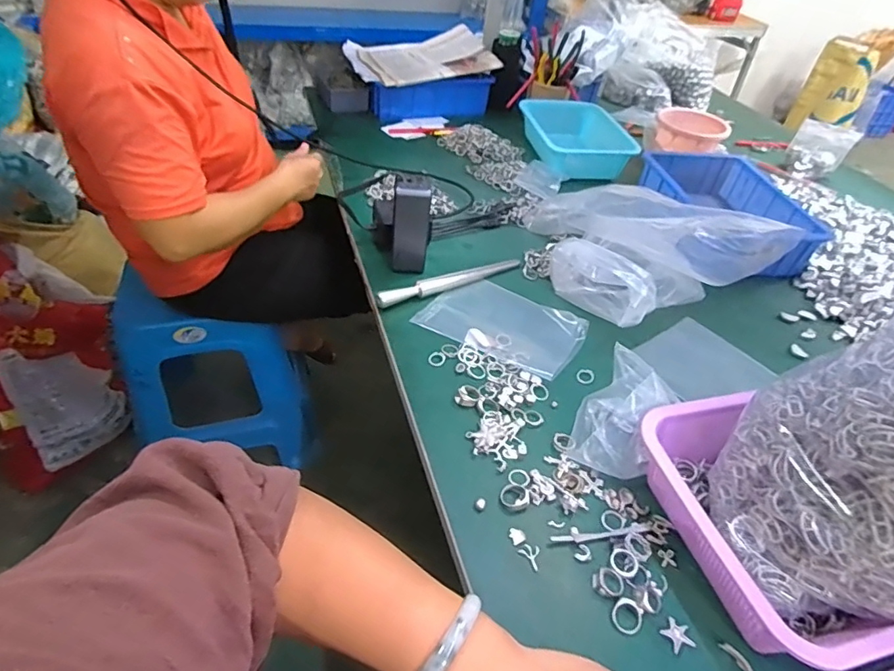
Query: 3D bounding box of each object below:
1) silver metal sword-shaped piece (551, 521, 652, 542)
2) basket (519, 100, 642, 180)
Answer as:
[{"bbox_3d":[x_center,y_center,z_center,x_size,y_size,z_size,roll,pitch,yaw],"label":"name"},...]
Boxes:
[{"bbox_3d":[0.144,0.181,0.474,0.097,0.004,0.010,-3,43,-11],"label":"silver metal sword-shaped piece"},{"bbox_3d":[0.257,-0.403,1.063,0.155,0.069,0.253,-3,43,-10],"label":"basket"}]

